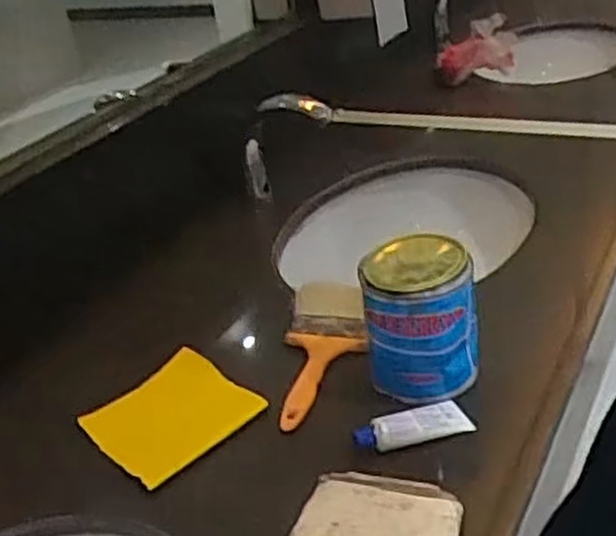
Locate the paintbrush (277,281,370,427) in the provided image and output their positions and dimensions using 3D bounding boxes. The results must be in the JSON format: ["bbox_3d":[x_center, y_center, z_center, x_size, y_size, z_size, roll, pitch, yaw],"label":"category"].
[{"bbox_3d":[0.019,0.082,0.840,0.086,0.021,0.223,-6,30,6],"label":"paintbrush"}]

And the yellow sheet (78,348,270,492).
[{"bbox_3d":[-0.135,0.141,0.780,0.142,0.008,0.143,-31,36,-33],"label":"yellow sheet"}]

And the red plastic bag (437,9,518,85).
[{"bbox_3d":[0.324,-0.421,1.518,0.147,0.110,0.081,-1,31,14],"label":"red plastic bag"}]

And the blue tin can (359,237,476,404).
[{"bbox_3d":[0.110,0.054,0.759,0.104,0.143,0.090,-3,30,11],"label":"blue tin can"}]

